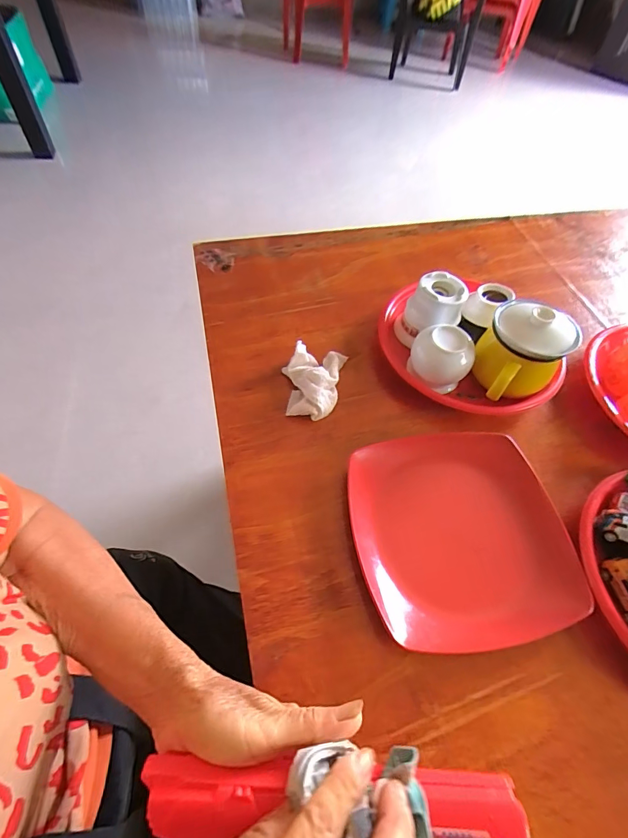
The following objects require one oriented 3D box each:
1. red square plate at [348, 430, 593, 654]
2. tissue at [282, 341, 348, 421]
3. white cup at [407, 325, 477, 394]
[{"bbox_3d":[0.146,0.109,0.406,0.210,0.024,0.204,-9,57,-11],"label":"red square plate"},{"bbox_3d":[-0.003,-0.051,0.499,0.074,0.036,0.105,11,56,2],"label":"tissue"},{"bbox_3d":[0.158,-0.074,0.502,0.071,0.067,0.058,4,56,-2],"label":"white cup"}]

